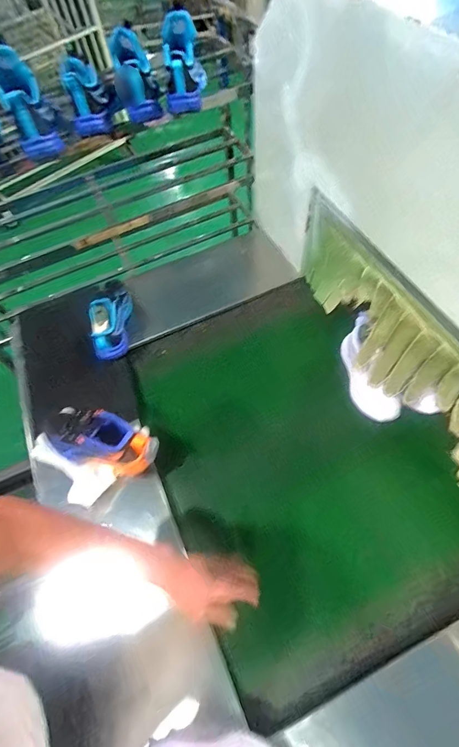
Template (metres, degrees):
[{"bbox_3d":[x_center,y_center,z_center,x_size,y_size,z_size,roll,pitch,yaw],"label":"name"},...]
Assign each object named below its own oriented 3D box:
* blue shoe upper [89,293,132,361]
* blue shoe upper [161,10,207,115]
[{"bbox_3d":[-0.289,-0.131,0.851,0.070,0.108,0.184,-4,61,1],"label":"blue shoe upper"},{"bbox_3d":[-0.100,-0.645,0.729,0.072,0.137,0.137,1,61,4],"label":"blue shoe upper"}]

